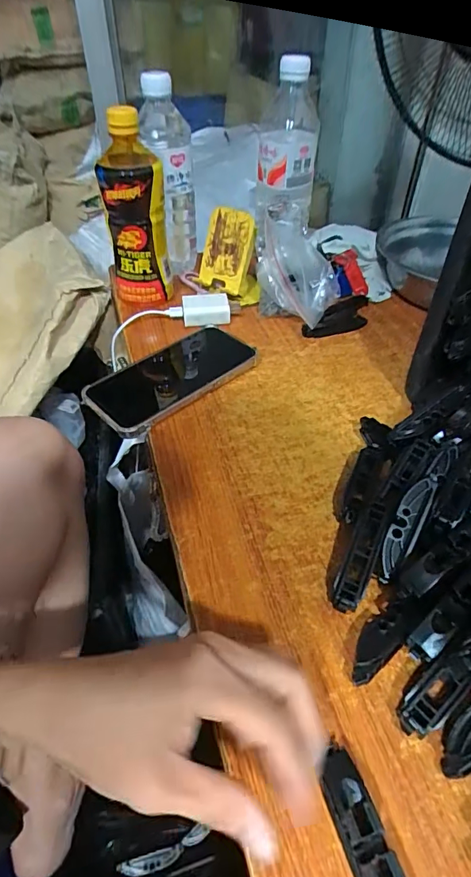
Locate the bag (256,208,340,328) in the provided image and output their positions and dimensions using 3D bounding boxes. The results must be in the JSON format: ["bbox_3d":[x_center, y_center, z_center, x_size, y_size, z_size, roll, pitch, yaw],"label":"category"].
[{"bbox_3d":[0.071,-0.198,0.530,0.086,0.092,0.140,-4,45,-2],"label":"bag"}]

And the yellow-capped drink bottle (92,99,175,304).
[{"bbox_3d":[-0.112,-0.249,0.500,0.066,0.181,0.072,-9,46,-8],"label":"yellow-capped drink bottle"}]

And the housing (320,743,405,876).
[{"bbox_3d":[0.059,0.186,0.202,0.019,0.018,0.079,-14,47,-13],"label":"housing"}]

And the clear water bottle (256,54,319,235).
[{"bbox_3d":[0.066,-0.340,0.552,0.071,0.193,0.067,-18,48,-17],"label":"clear water bottle"}]

